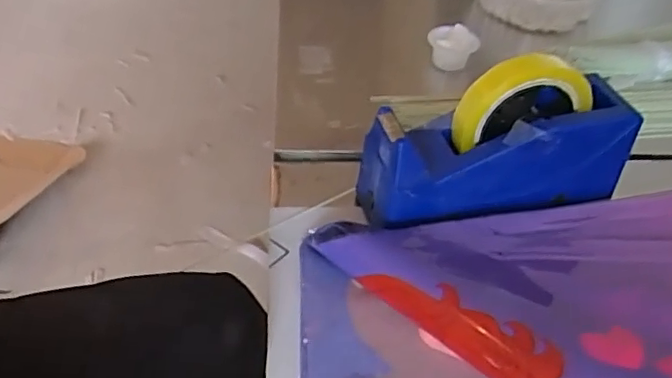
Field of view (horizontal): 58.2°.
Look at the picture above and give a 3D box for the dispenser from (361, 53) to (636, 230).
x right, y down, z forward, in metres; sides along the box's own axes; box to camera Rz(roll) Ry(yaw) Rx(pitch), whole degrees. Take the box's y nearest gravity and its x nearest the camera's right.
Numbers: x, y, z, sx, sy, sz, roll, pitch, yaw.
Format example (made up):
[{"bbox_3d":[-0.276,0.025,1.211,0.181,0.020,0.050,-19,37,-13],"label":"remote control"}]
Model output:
[{"bbox_3d":[0.125,-0.031,0.460,0.203,0.127,0.070,-8,45,-11],"label":"dispenser"}]

